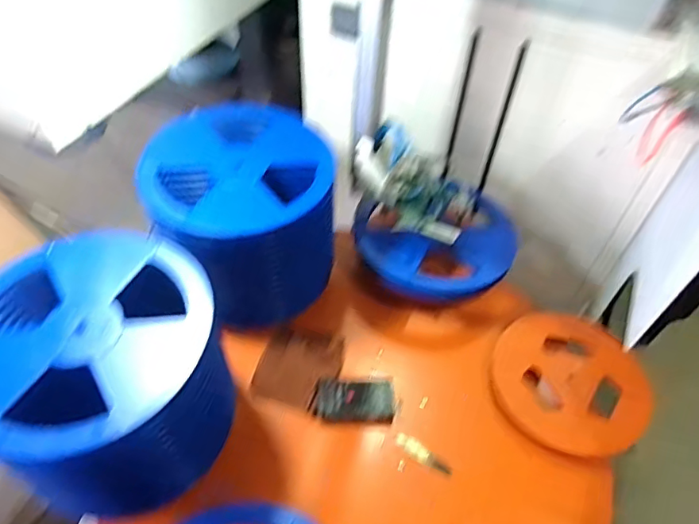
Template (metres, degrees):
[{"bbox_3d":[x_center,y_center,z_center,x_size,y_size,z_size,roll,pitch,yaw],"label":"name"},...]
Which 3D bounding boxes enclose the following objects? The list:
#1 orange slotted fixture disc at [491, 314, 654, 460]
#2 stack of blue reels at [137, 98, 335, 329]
[{"bbox_3d":[0.385,0.215,0.941,0.248,0.062,0.266,-27,56,-24],"label":"orange slotted fixture disc"},{"bbox_3d":[-0.201,-0.079,1.002,0.305,0.296,0.316,-24,55,-22],"label":"stack of blue reels"}]

